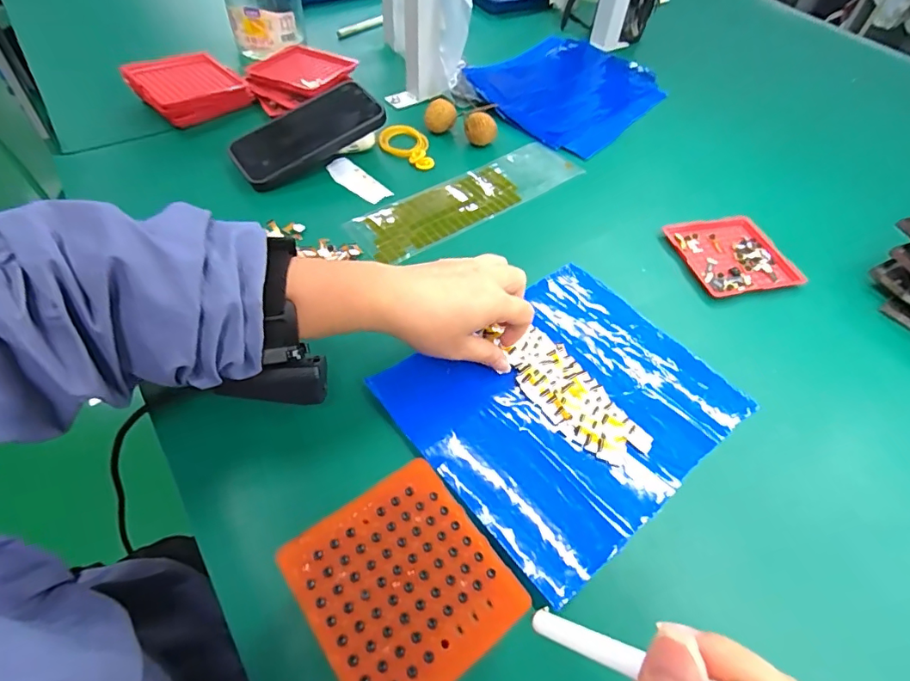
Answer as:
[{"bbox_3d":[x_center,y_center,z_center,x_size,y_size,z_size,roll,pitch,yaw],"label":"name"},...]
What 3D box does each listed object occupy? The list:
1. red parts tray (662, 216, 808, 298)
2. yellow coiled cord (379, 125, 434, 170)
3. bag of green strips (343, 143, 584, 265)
[{"bbox_3d":[0.271,-0.084,0.486,0.102,0.011,0.101,-8,54,-11],"label":"red parts tray"},{"bbox_3d":[-0.056,-0.219,0.558,0.055,0.015,0.074,-4,54,-8],"label":"yellow coiled cord"},{"bbox_3d":[0.018,-0.151,0.516,0.264,0.008,0.074,-29,61,-24],"label":"bag of green strips"}]

